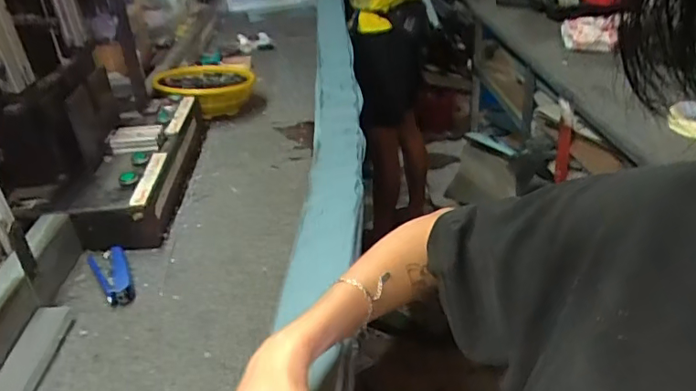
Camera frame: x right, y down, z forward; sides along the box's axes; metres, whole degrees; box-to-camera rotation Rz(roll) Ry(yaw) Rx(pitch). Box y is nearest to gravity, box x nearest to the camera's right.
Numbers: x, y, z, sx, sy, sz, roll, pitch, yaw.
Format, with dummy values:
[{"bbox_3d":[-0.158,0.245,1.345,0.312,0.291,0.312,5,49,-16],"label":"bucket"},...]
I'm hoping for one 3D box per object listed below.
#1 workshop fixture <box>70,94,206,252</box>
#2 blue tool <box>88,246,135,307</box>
[{"bbox_3d":[-0.383,-0.076,1.006,0.139,0.102,0.456,-5,31,-3],"label":"workshop fixture"},{"bbox_3d":[-0.340,0.112,0.755,0.047,0.023,0.123,-17,34,-22],"label":"blue tool"}]

